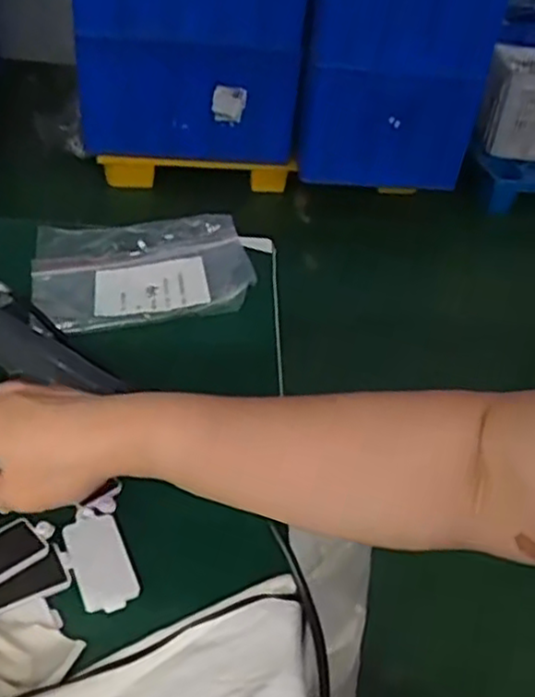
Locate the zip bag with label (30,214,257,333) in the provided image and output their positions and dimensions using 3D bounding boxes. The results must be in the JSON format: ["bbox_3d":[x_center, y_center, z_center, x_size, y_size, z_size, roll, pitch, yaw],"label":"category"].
[{"bbox_3d":[-0.119,-0.081,0.659,0.192,0.028,0.170,-3,38,-13],"label":"zip bag with label"}]

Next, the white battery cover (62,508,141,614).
[{"bbox_3d":[-0.101,0.126,0.422,0.032,0.009,0.069,-14,41,-25],"label":"white battery cover"}]

